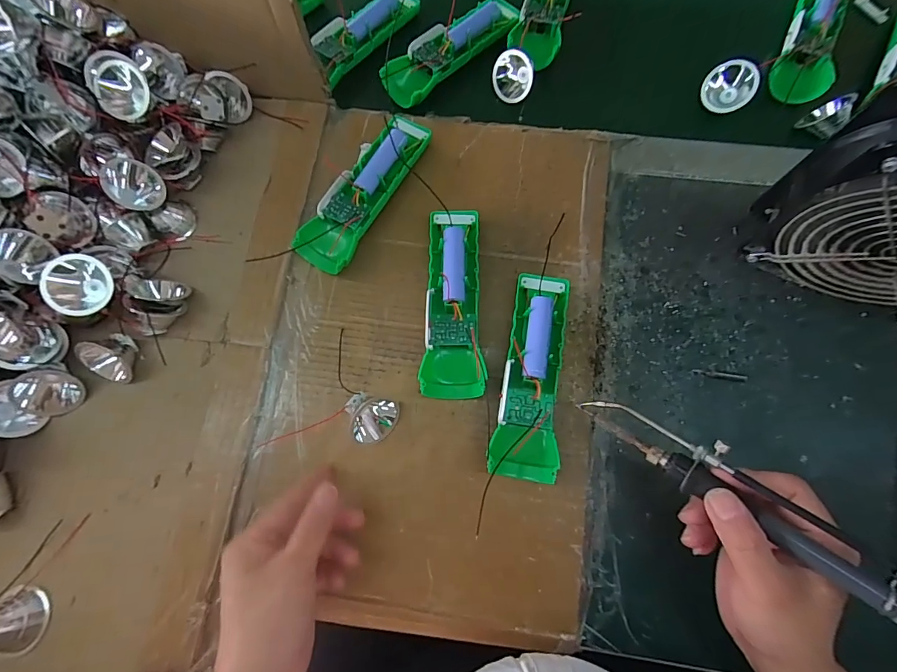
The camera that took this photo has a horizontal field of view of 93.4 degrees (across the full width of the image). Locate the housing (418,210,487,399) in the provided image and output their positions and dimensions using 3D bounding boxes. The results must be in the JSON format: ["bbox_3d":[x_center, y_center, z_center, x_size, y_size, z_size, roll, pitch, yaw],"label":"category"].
[{"bbox_3d":[0.006,-0.029,0.345,0.047,0.027,0.156,2,75,4],"label":"housing"}]

